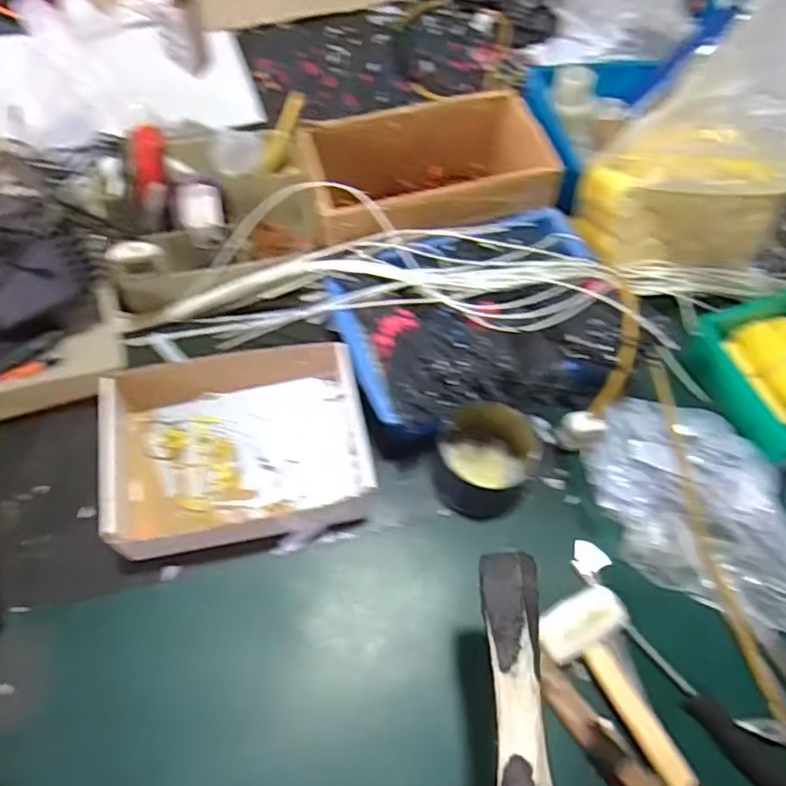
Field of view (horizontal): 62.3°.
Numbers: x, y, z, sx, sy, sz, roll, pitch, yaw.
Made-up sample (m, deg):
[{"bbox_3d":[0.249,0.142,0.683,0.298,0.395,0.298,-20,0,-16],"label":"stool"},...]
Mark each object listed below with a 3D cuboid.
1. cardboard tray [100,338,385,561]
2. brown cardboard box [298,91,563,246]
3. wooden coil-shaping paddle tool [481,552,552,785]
[{"bbox_3d":[-0.155,0.054,0.655,0.253,0.072,0.190,-7,62,-8],"label":"cardboard tray"},{"bbox_3d":[0.039,-0.243,0.796,0.290,0.139,0.172,-17,63,-13],"label":"brown cardboard box"},{"bbox_3d":[0.082,0.260,0.402,0.038,0.023,0.317,3,62,-2],"label":"wooden coil-shaping paddle tool"}]

